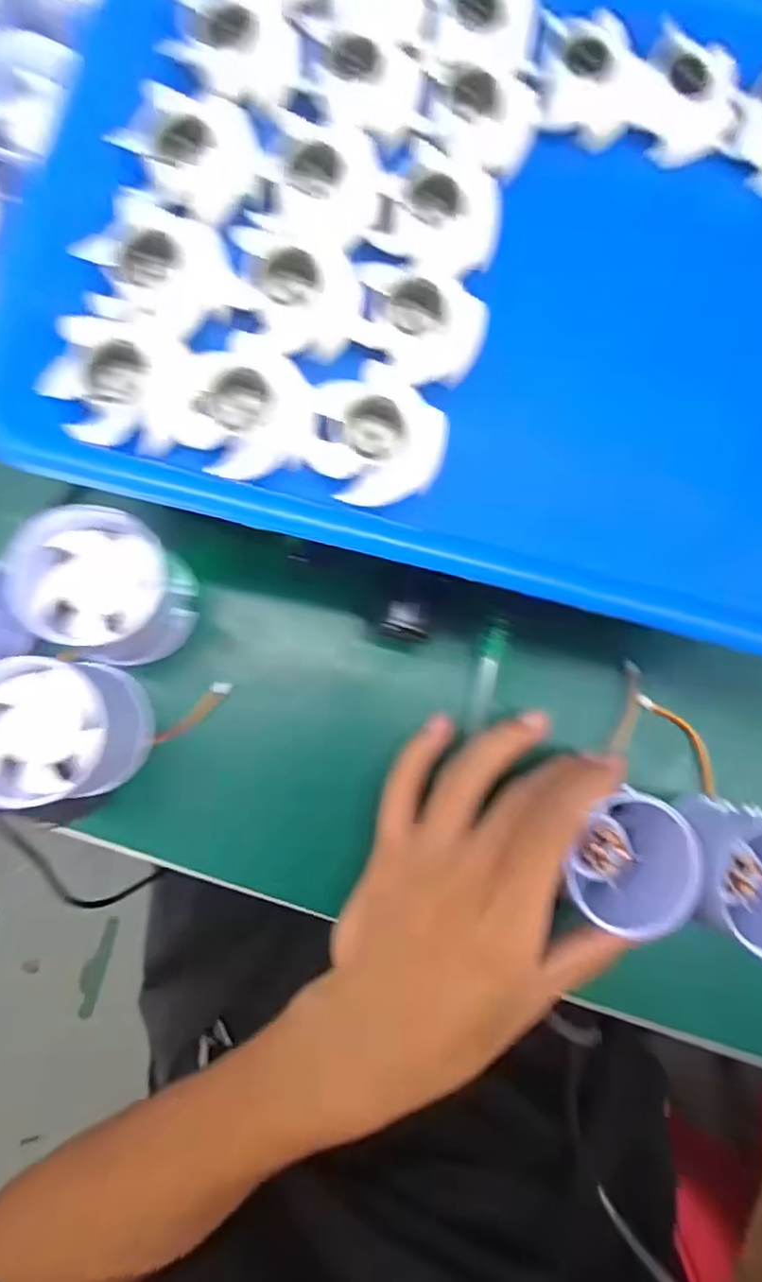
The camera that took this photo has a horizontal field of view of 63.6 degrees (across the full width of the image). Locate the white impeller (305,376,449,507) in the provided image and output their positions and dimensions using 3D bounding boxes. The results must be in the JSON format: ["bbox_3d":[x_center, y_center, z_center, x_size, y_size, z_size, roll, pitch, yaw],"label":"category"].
[{"bbox_3d":[-0.001,-0.068,0.209,0.045,0.015,0.040,7,82,-6],"label":"white impeller"}]

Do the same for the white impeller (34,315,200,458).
[{"bbox_3d":[-0.086,-0.084,0.202,0.044,0.012,0.040,12,81,-5],"label":"white impeller"}]

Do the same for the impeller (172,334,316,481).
[{"bbox_3d":[-0.046,-0.080,0.206,0.046,0.017,0.047,1,83,-7],"label":"impeller"}]

